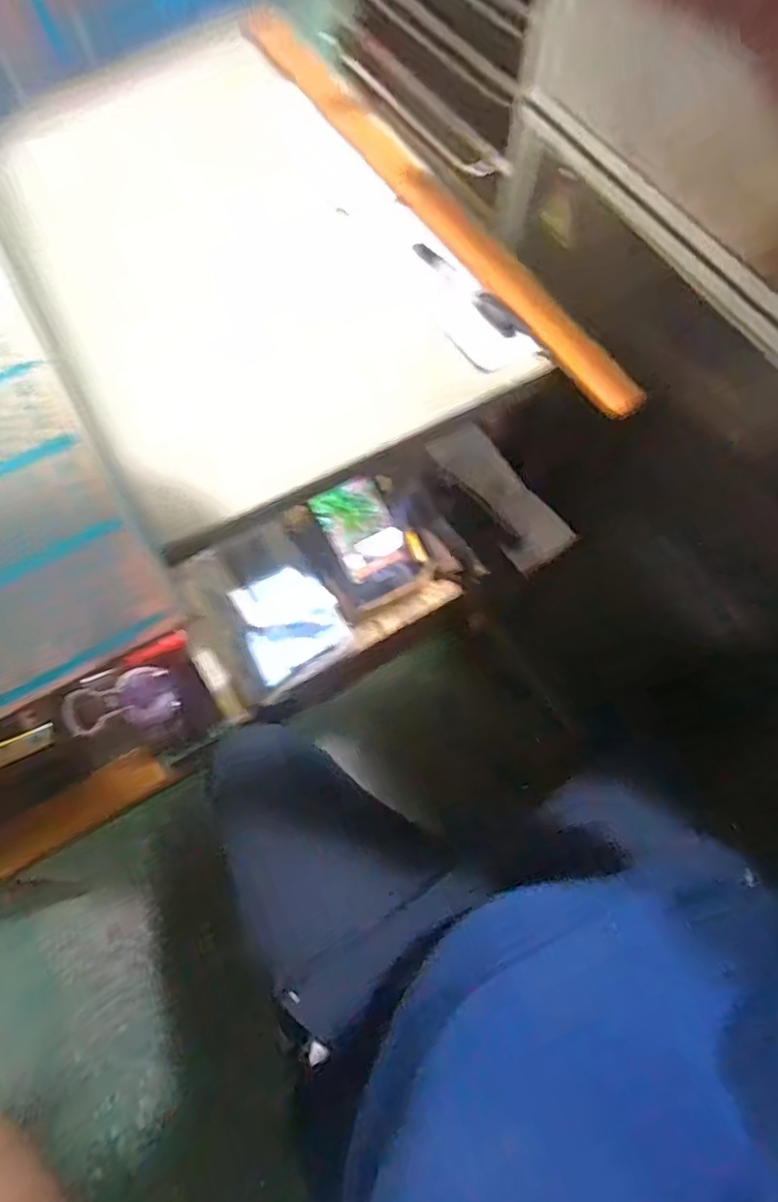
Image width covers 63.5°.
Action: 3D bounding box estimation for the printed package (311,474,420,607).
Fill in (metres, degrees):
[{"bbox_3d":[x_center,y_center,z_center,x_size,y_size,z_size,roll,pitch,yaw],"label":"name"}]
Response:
[{"bbox_3d":[-0.023,-0.066,0.663,0.078,0.031,0.123,-25,83,-10],"label":"printed package"}]

